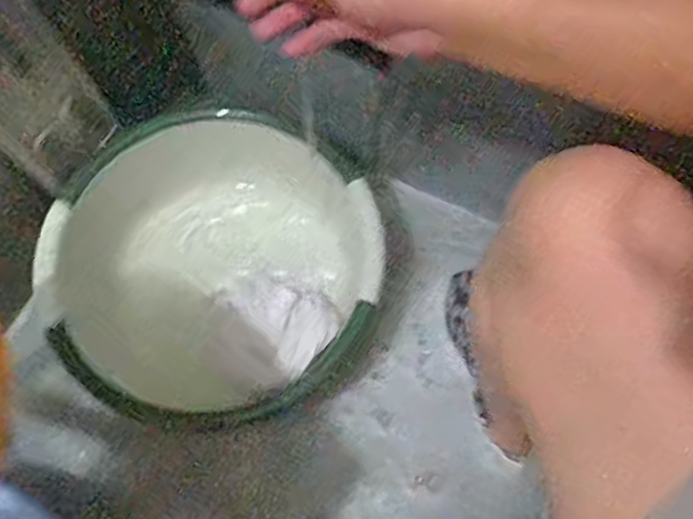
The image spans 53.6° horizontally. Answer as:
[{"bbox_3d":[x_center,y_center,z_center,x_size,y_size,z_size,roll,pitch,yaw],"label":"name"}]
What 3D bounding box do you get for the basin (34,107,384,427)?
[{"bbox_3d":[-0.161,0.016,0.797,0.342,0.116,0.339,-1,68,3],"label":"basin"}]

